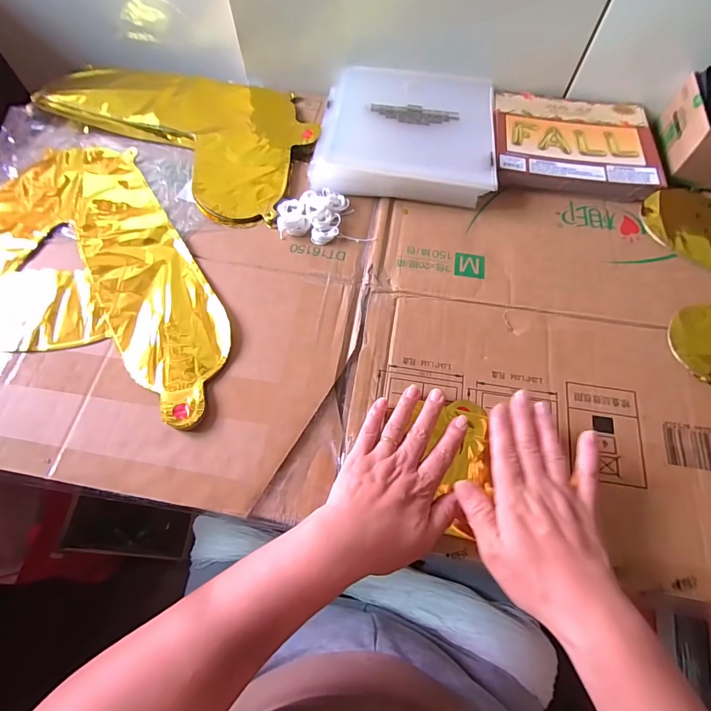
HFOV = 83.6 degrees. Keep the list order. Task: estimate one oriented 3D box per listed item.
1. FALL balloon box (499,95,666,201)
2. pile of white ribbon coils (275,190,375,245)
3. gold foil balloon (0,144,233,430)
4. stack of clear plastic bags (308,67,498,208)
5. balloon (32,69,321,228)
[{"bbox_3d":[0.285,-0.285,0.528,0.202,0.025,0.174,4,64,2],"label":"FALL balloon box"},{"bbox_3d":[-0.042,-0.166,0.467,0.098,0.014,0.079,-8,64,-4],"label":"pile of white ribbon coils"},{"bbox_3d":[-0.328,-0.102,0.436,0.387,0.012,0.366,-3,64,-2],"label":"gold foil balloon"},{"bbox_3d":[0.068,-0.303,0.525,0.221,0.033,0.240,6,64,3],"label":"stack of clear plastic bags"},{"bbox_3d":[-0.242,-0.330,0.546,0.413,0.014,0.229,28,67,13],"label":"balloon"}]

